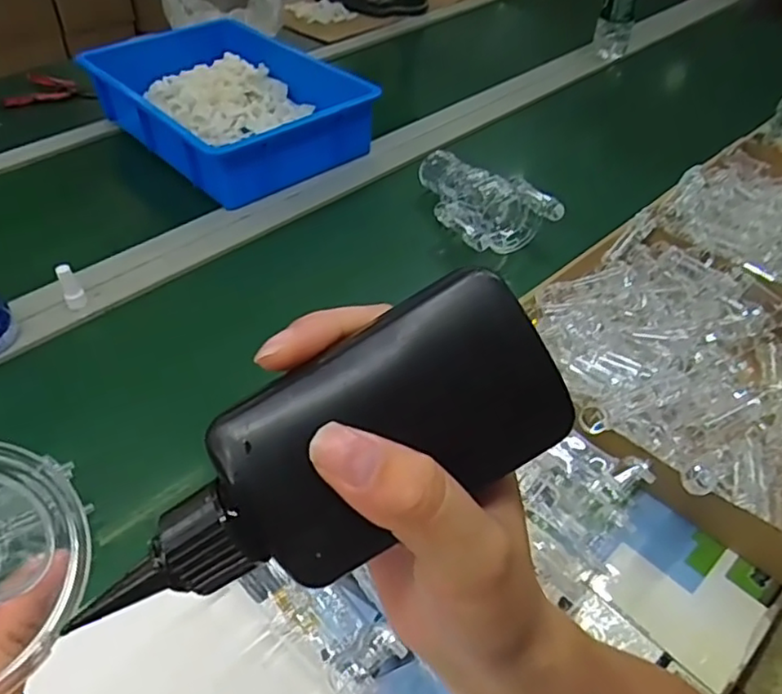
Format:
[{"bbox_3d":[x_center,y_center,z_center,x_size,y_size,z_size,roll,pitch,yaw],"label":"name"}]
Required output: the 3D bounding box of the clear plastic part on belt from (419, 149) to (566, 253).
[{"bbox_3d":[0.109,-0.194,0.811,0.122,0.058,0.200,-18,47,-18],"label":"clear plastic part on belt"}]

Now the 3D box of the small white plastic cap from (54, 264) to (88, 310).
[{"bbox_3d":[-0.340,-0.062,0.682,0.018,0.055,0.020,-15,46,-16],"label":"small white plastic cap"}]

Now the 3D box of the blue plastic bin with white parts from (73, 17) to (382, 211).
[{"bbox_3d":[-0.236,-0.362,0.956,0.280,0.103,0.390,-31,52,-29],"label":"blue plastic bin with white parts"}]

